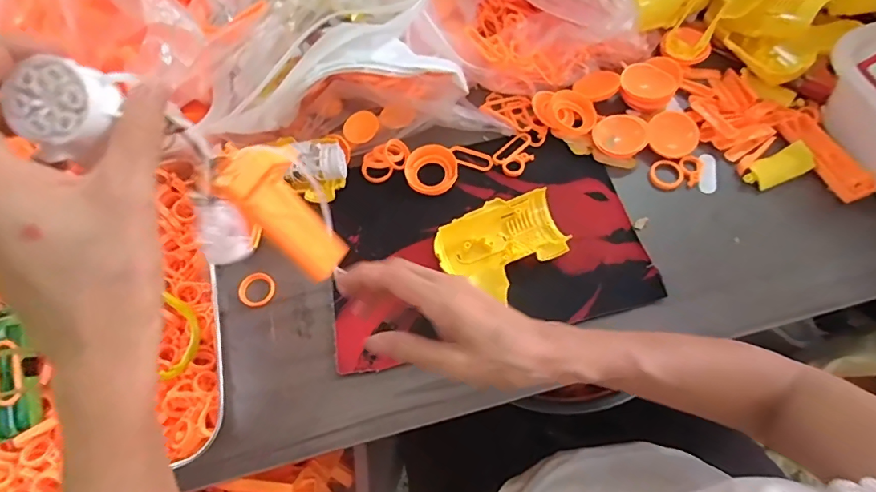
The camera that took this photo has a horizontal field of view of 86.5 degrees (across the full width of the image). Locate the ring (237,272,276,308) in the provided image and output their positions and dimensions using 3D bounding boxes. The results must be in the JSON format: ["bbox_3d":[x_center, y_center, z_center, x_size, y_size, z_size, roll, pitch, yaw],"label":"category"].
[{"bbox_3d":[-0.185,0.043,0.473,0.035,0.004,0.036,-1,65,2],"label":"ring"}]

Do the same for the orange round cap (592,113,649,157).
[{"bbox_3d":[0.203,-0.125,0.521,0.055,0.017,0.047,12,66,8],"label":"orange round cap"}]

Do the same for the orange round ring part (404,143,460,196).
[{"bbox_3d":[-0.008,-0.086,0.520,0.059,0.015,0.059,-1,65,2],"label":"orange round ring part"}]

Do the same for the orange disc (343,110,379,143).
[{"bbox_3d":[-0.087,-0.136,0.530,0.042,0.032,0.005,-34,23,-17],"label":"orange disc"}]

